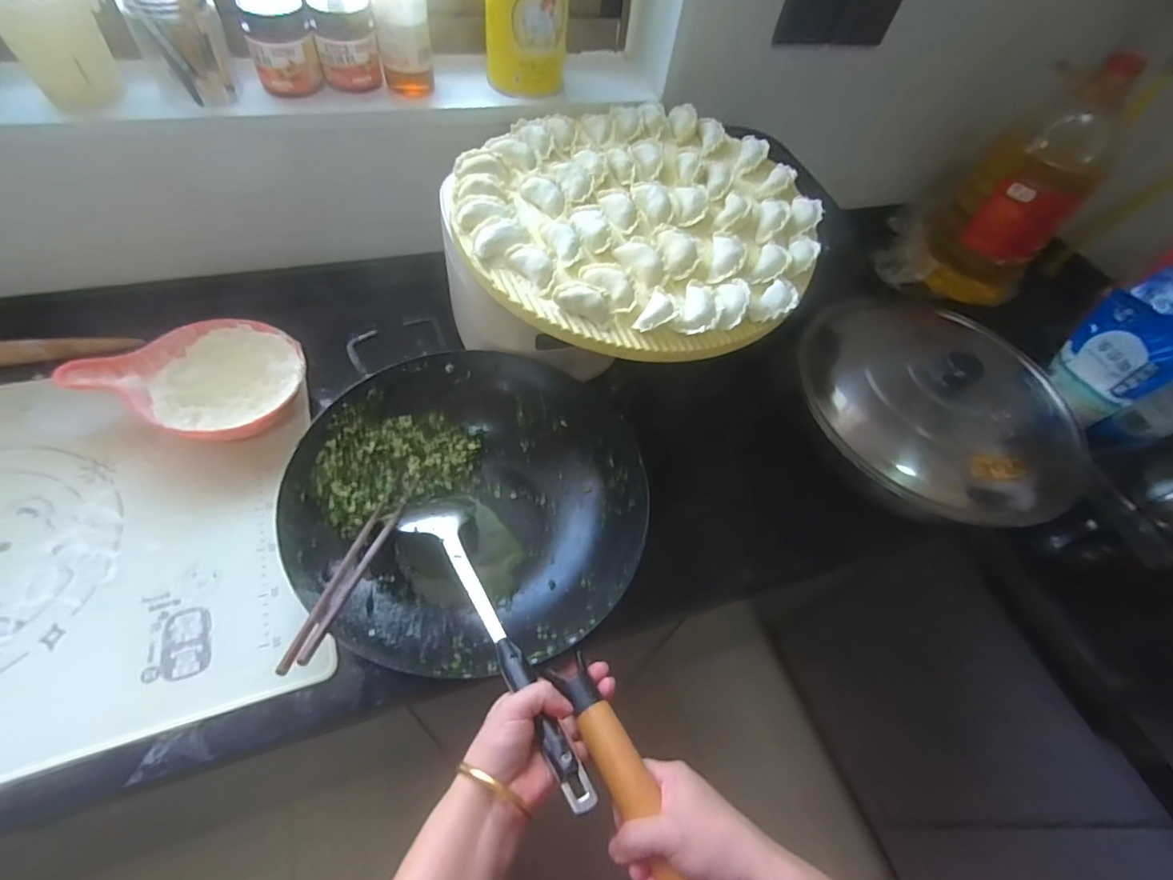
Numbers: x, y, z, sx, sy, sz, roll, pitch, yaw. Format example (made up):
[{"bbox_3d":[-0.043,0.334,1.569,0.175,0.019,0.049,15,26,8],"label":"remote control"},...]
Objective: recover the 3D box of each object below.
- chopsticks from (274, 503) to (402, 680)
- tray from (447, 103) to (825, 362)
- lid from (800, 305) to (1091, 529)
[{"bbox_3d":[-0.202,0.114,0.472,0.024,0.014,0.197,10,33,2],"label":"chopsticks"},{"bbox_3d":[0.060,-0.249,0.594,0.369,0.035,0.377,29,60,13],"label":"tray"},{"bbox_3d":[0.416,-0.057,0.633,0.314,0.070,0.302,3,55,-4],"label":"lid"}]

